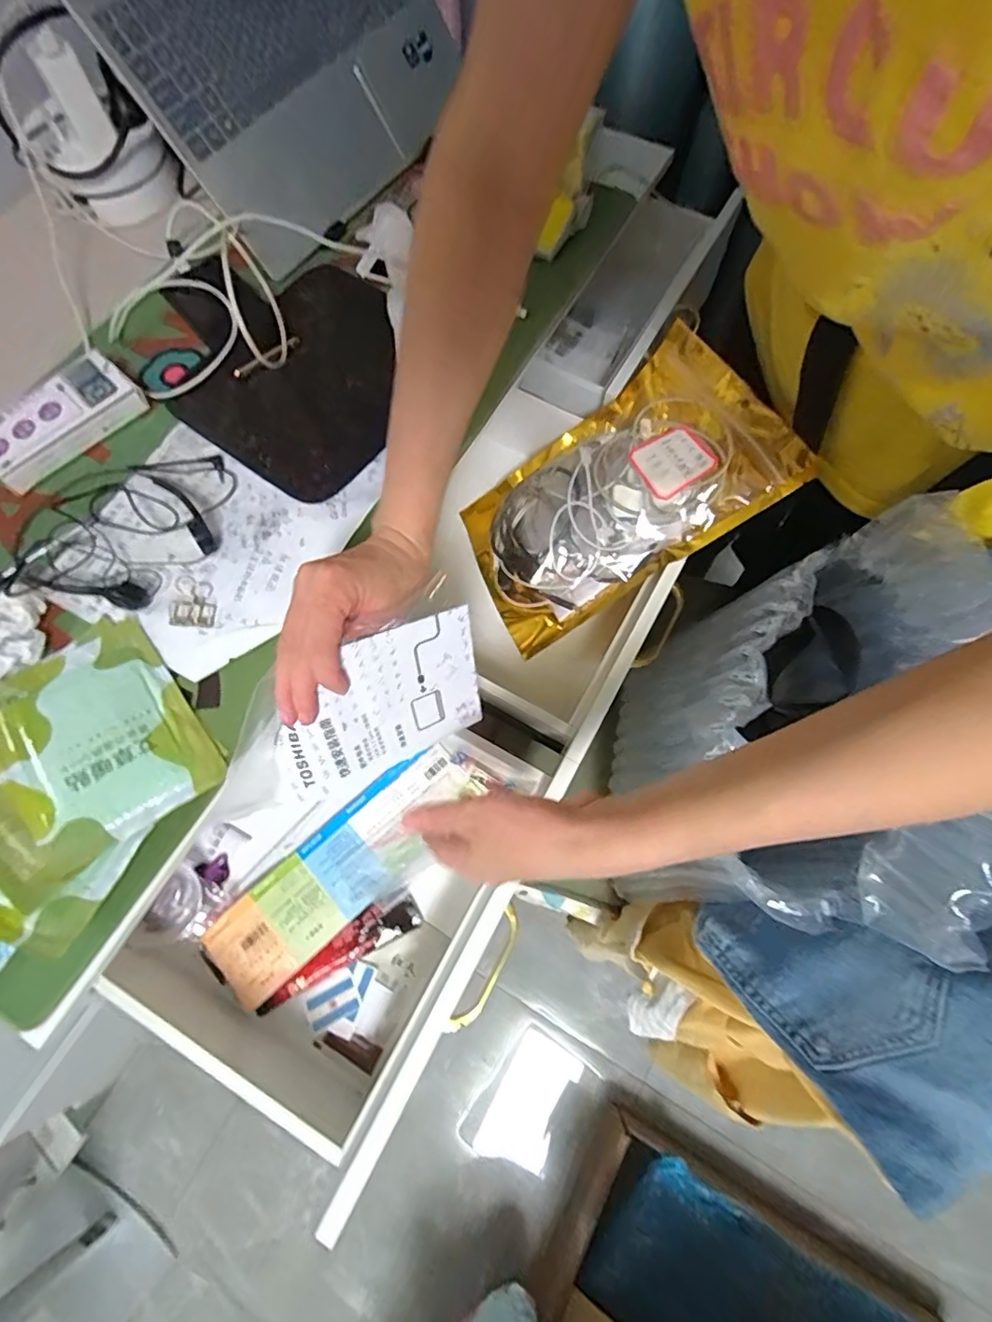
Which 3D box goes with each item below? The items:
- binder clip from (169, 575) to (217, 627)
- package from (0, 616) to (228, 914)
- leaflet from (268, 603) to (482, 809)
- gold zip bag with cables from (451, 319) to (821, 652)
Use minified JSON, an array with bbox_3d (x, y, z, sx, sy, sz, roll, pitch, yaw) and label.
[{"bbox_3d":[-0.246,-0.049,0.454,0.036,0.008,0.042,2,71,2],"label":"binder clip"},{"bbox_3d":[-0.307,0.064,0.393,0.164,0.016,0.167,-43,75,-13],"label":"package"},{"bbox_3d":[-0.079,0.031,0.369,0.149,0.104,0.012,-25,41,-18],"label":"leaflet"},{"bbox_3d":[0.105,-0.154,0.520,0.288,0.042,0.190,-35,64,20],"label":"gold zip bag with cables"}]

